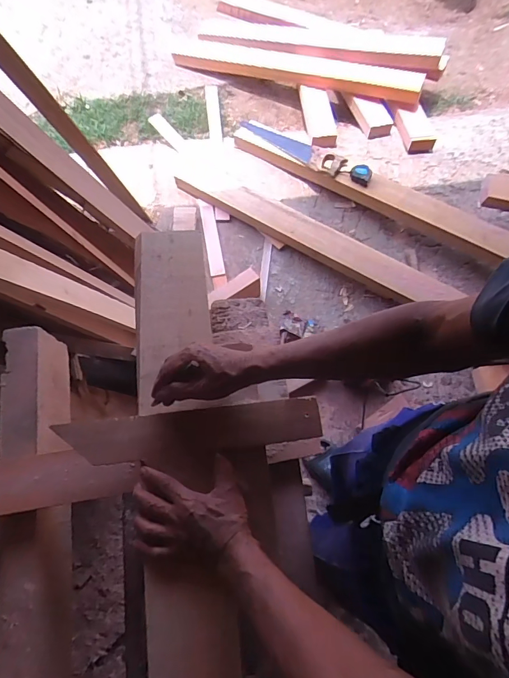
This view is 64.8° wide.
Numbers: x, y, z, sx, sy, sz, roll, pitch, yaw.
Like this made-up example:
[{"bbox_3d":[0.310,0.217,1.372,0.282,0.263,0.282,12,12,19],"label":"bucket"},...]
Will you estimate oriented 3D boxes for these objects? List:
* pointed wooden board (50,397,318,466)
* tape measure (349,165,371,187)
[{"bbox_3d":[-0.083,0.133,0.570,0.356,0.014,0.066,-4,70,-9],"label":"pointed wooden board"},{"bbox_3d":[0.424,-0.658,1.605,0.084,0.038,0.074,18,71,5],"label":"tape measure"}]

